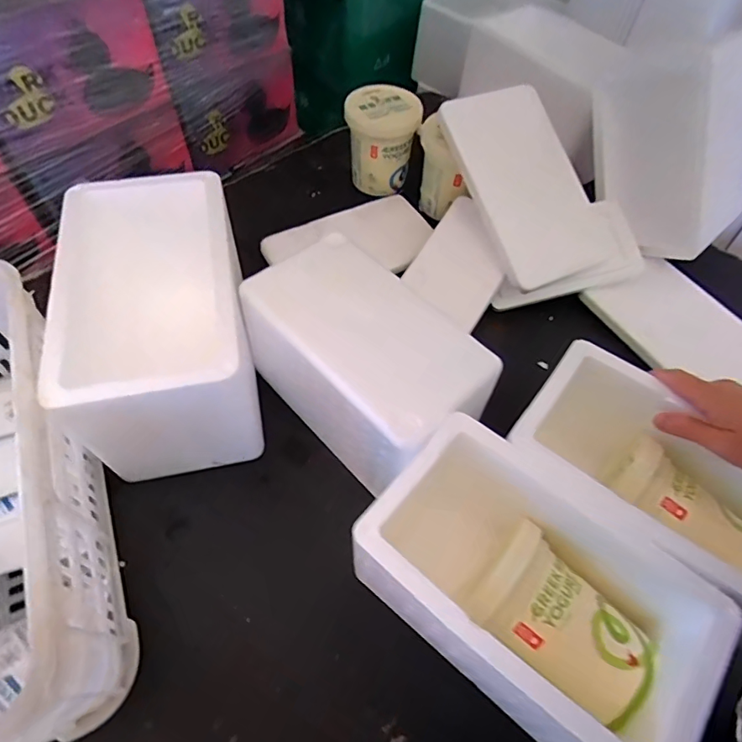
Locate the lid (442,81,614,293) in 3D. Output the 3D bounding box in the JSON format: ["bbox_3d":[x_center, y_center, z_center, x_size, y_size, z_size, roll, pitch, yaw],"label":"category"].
[{"bbox_3d":[0.213,-0.256,0.670,0.168,0.026,0.277,-29,94,-15],"label":"lid"}]

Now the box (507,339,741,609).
[{"bbox_3d":[0.259,0.122,0.472,0.246,0.155,0.144,36,62,19],"label":"box"}]

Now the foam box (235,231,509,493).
[{"bbox_3d":[-0.005,-0.007,0.542,0.146,0.153,0.246,-37,66,-23],"label":"foam box"}]

